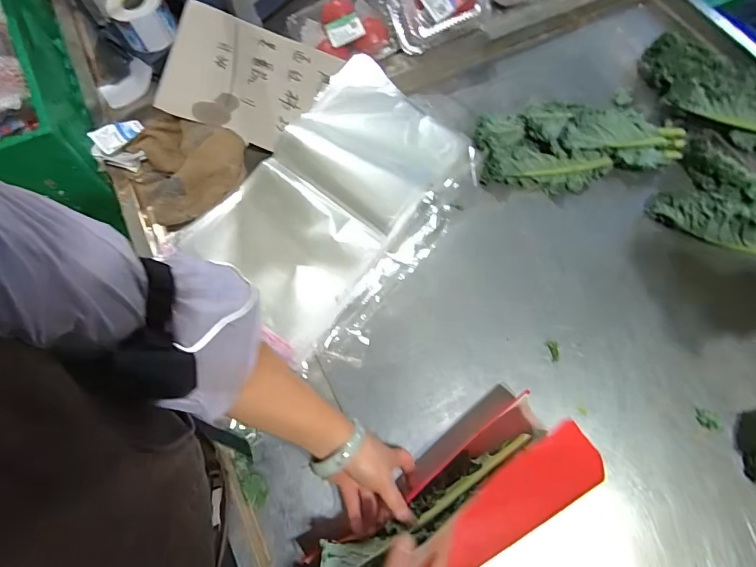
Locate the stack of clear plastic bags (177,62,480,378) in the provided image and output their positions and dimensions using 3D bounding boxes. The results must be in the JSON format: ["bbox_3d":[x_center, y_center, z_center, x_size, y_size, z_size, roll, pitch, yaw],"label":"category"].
[{"bbox_3d":[-0.058,-0.128,0.681,0.305,0.033,0.461,36,73,8],"label":"stack of clear plastic bags"}]

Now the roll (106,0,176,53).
[{"bbox_3d":[-0.418,-0.471,0.755,0.095,0.062,0.102,0,68,0],"label":"roll"}]

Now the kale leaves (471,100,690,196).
[{"bbox_3d":[0.340,-0.245,0.717,0.344,0.056,0.173,-2,68,-1],"label":"kale leaves"}]

